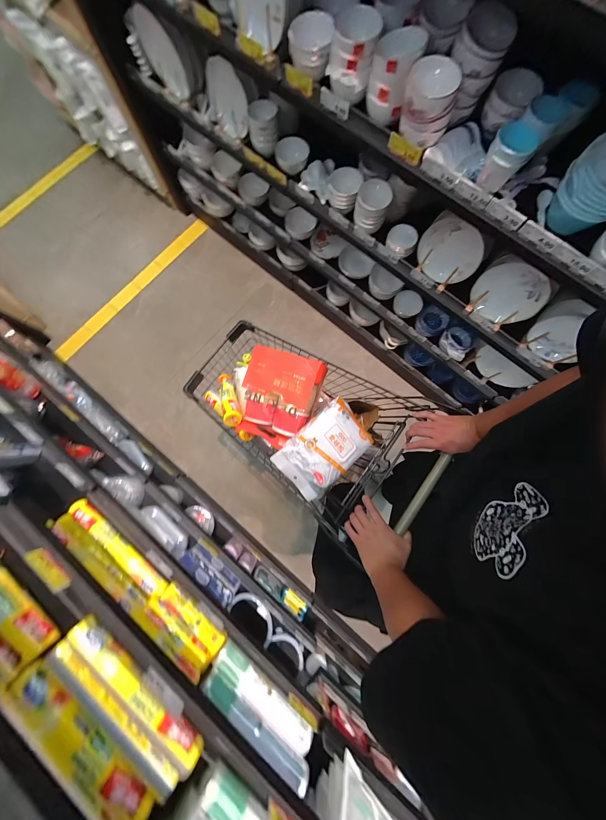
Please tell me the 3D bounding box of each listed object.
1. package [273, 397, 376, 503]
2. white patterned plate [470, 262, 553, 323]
[{"bbox_3d":[0.063,0.106,0.744,0.264,0.074,0.171,-43,82,-7],"label":"package"},{"bbox_3d":[0.671,-0.383,0.860,0.201,0.184,0.021,4,41,37],"label":"white patterned plate"}]

